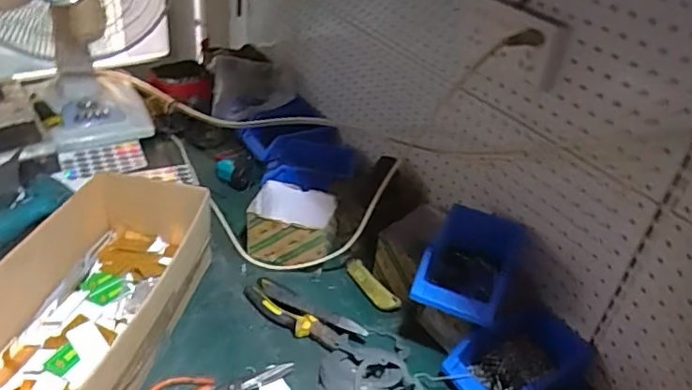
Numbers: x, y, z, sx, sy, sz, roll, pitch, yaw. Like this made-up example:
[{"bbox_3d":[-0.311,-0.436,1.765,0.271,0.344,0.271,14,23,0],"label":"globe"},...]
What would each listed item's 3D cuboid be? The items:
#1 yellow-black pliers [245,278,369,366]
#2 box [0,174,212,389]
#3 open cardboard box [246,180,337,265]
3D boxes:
[{"bbox_3d":[-0.063,0.190,0.853,0.213,0.028,0.055,24,38,23],"label":"yellow-black pliers"},{"bbox_3d":[-0.352,0.145,0.760,0.222,0.129,0.454,9,34,3],"label":"box"},{"bbox_3d":[-0.092,0.053,0.980,0.153,0.084,0.119,9,34,3],"label":"open cardboard box"}]

